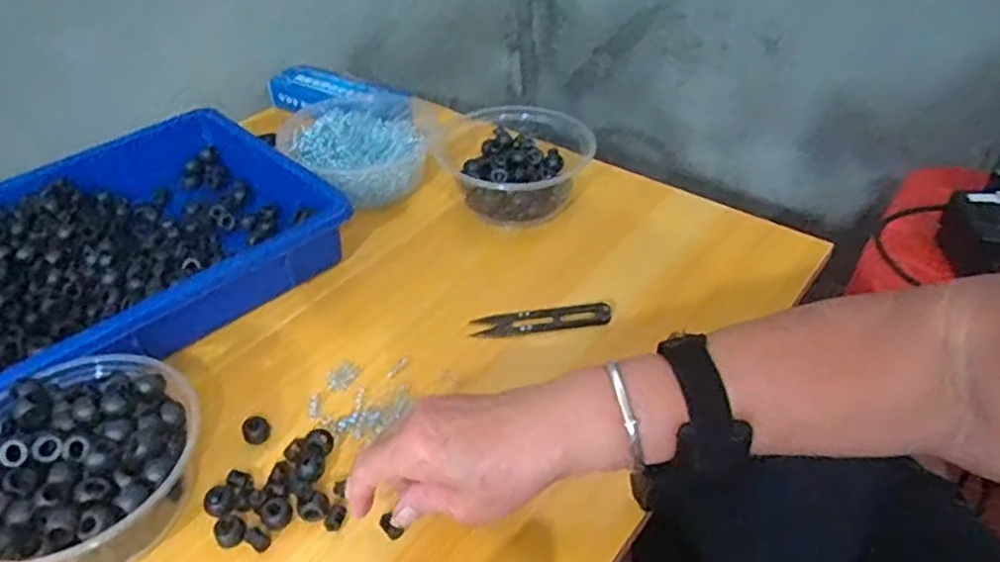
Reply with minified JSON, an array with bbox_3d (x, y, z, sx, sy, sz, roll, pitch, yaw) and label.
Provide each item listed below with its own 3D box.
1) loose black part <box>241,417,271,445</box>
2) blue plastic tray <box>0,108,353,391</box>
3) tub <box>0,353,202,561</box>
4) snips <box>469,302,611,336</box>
[{"bbox_3d":[-0.153,0.094,0.453,0.016,0.009,0.017,-1,40,1],"label":"loose black part"},{"bbox_3d":[-0.318,-0.007,0.534,0.357,0.054,0.235,-33,49,-31],"label":"blue plastic tray"},{"bbox_3d":[-0.232,0.108,0.399,0.123,0.064,0.125,-1,40,1],"label":"tub"},{"bbox_3d":[0.030,0.029,0.525,0.099,0.012,0.023,-5,40,-3],"label":"snips"}]

